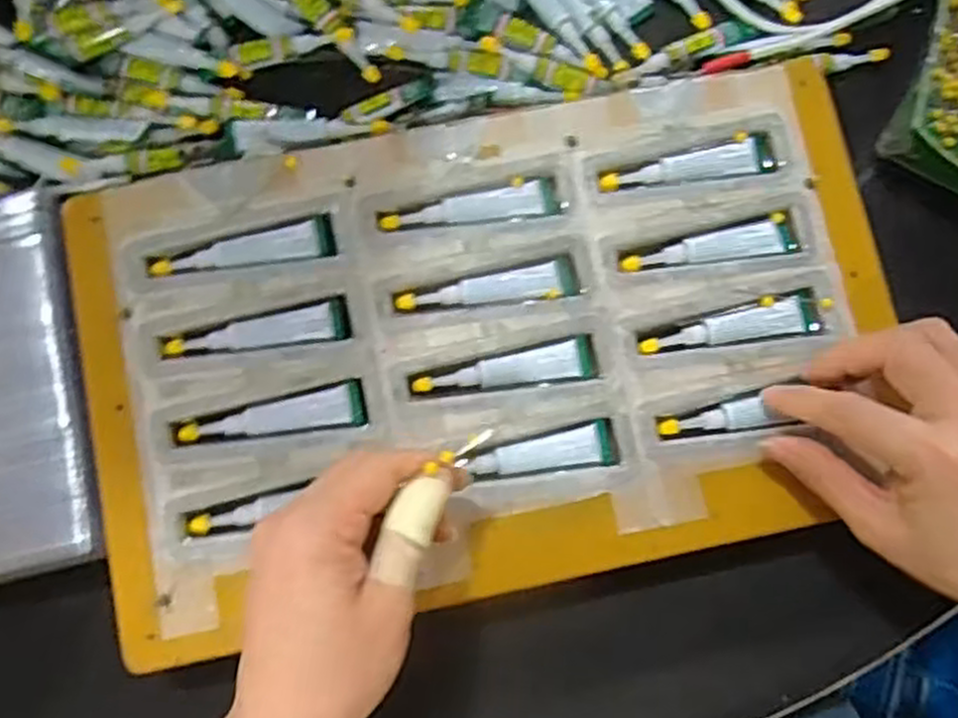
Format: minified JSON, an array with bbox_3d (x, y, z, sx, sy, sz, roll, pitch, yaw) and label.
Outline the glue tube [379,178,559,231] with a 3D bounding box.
[{"bbox_3d":[-0.005,-0.073,0.396,0.087,0.008,0.018,-13,82,-3],"label":"glue tube"}]

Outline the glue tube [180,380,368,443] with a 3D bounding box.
[{"bbox_3d":[-0.097,0.028,0.376,0.085,0.007,0.019,-9,82,-2],"label":"glue tube"}]

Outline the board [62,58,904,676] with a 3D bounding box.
[{"bbox_3d":[0.008,-0.007,0.382,0.380,0.022,0.221,-11,76,-3],"label":"board"}]

